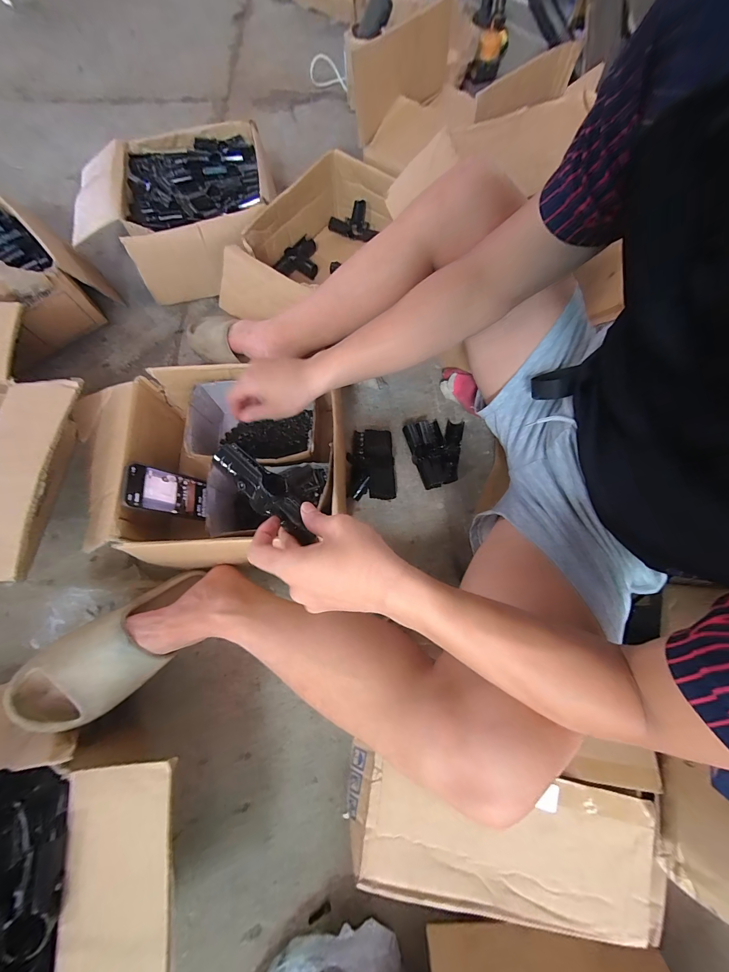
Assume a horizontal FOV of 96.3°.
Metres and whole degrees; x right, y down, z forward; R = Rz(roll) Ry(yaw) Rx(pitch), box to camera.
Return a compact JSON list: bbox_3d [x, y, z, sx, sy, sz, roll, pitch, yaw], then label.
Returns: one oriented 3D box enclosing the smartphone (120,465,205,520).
[{"bbox_3d":[-0.315,0.010,0.524,0.010,0.126,0.072,-17,68,25],"label":"smartphone"}]

